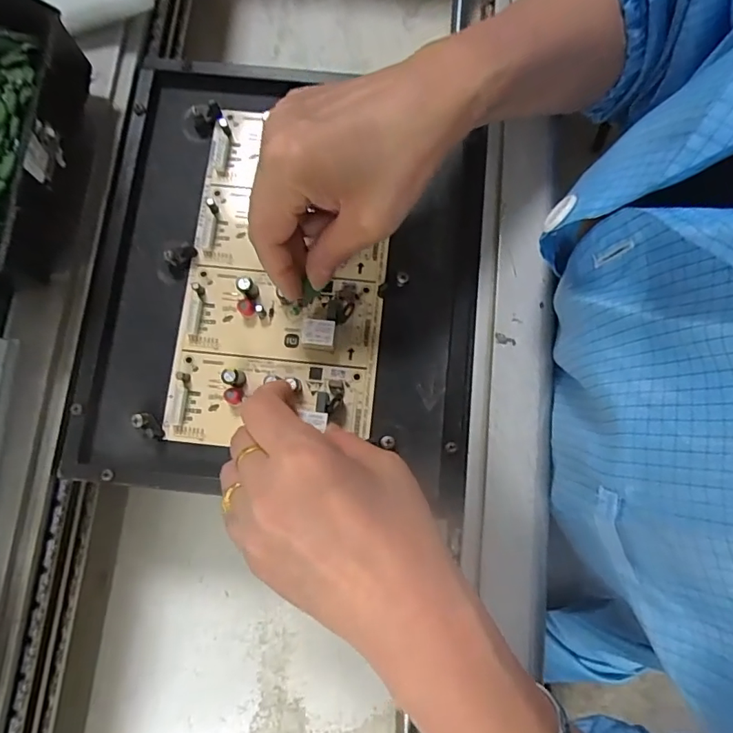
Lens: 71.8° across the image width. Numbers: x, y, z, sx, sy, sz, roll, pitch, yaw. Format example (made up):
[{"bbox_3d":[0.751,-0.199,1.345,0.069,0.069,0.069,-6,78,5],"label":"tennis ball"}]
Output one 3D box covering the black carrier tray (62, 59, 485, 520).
[{"bbox_3d":[-0.051,-0.060,0.317,0.233,0.022,0.272,6,79,1],"label":"black carrier tray"}]

